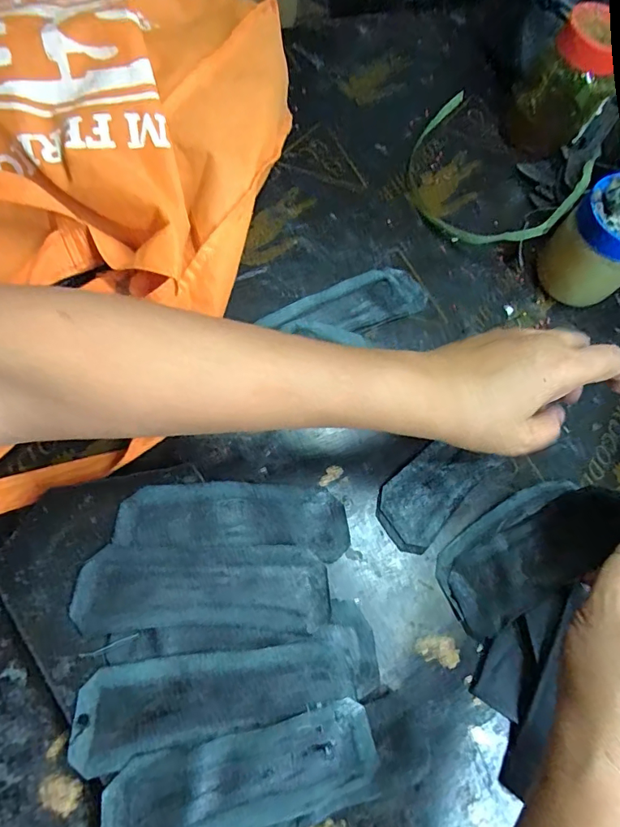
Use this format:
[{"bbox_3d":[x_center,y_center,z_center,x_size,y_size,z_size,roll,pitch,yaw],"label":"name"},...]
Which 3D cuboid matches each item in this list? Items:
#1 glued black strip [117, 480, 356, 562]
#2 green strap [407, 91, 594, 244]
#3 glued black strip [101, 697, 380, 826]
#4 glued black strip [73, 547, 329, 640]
[{"bbox_3d":[-0.046,0.069,0.308,0.151,0.020,0.047,6,74,-18],"label":"glued black strip"},{"bbox_3d":[0.165,-0.250,0.454,0.137,0.055,0.208,-29,77,-9],"label":"green strap"},{"bbox_3d":[-0.035,0.197,0.251,0.144,0.012,0.047,-10,73,-13],"label":"glued black strip"},{"bbox_3d":[-0.063,0.107,0.282,0.148,0.004,0.047,2,65,-7],"label":"glued black strip"}]

